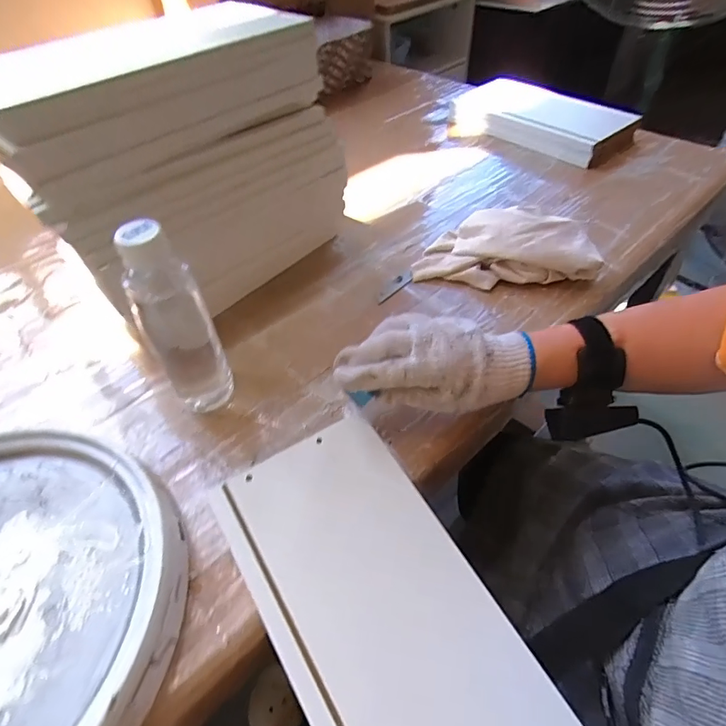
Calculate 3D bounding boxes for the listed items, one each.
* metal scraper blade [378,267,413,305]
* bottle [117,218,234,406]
[{"bbox_3d":[0.040,-0.095,0.562,0.068,0.004,0.019,-40,56,-23],"label":"metal scraper blade"},{"bbox_3d":[-0.155,-0.026,0.385,0.035,0.190,0.050,15,51,15],"label":"bottle"}]

